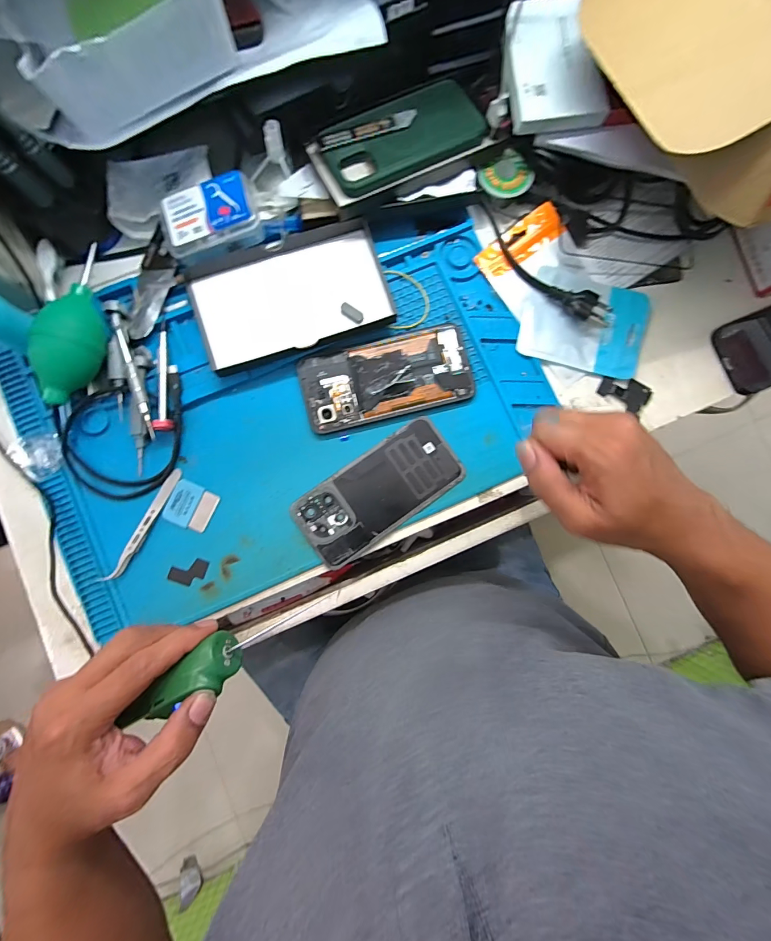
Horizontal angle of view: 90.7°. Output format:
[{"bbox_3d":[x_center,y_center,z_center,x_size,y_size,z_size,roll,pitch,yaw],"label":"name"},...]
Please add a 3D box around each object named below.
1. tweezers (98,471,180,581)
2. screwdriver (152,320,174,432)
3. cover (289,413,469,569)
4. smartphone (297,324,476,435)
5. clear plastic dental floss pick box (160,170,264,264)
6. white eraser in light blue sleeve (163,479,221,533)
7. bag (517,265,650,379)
[{"bbox_3d":[-0.217,0.050,0.342,0.013,0.008,0.112,30,85,1],"label":"tweezers"},{"bbox_3d":[-0.204,-0.088,0.347,0.013,0.016,0.103,-4,85,-2],"label":"screwdriver"},{"bbox_3d":[-0.005,0.020,0.357,0.156,0.007,0.072,-34,87,-4],"label":"cover"},{"bbox_3d":[0.002,-0.088,0.361,0.158,0.011,0.074,-14,86,-3],"label":"smartphone"},{"bbox_3d":[-0.157,-0.226,0.347,0.086,0.037,0.055,-20,88,-3],"label":"clear plastic dental floss pick box"},{"bbox_3d":[-0.179,0.033,0.349,0.040,0.006,0.040,23,85,0],"label":"white eraser in light blue sleeve"},{"bbox_3d":[0.196,-0.145,0.373,0.120,0.014,0.090,13,85,-1],"label":"bag"}]

